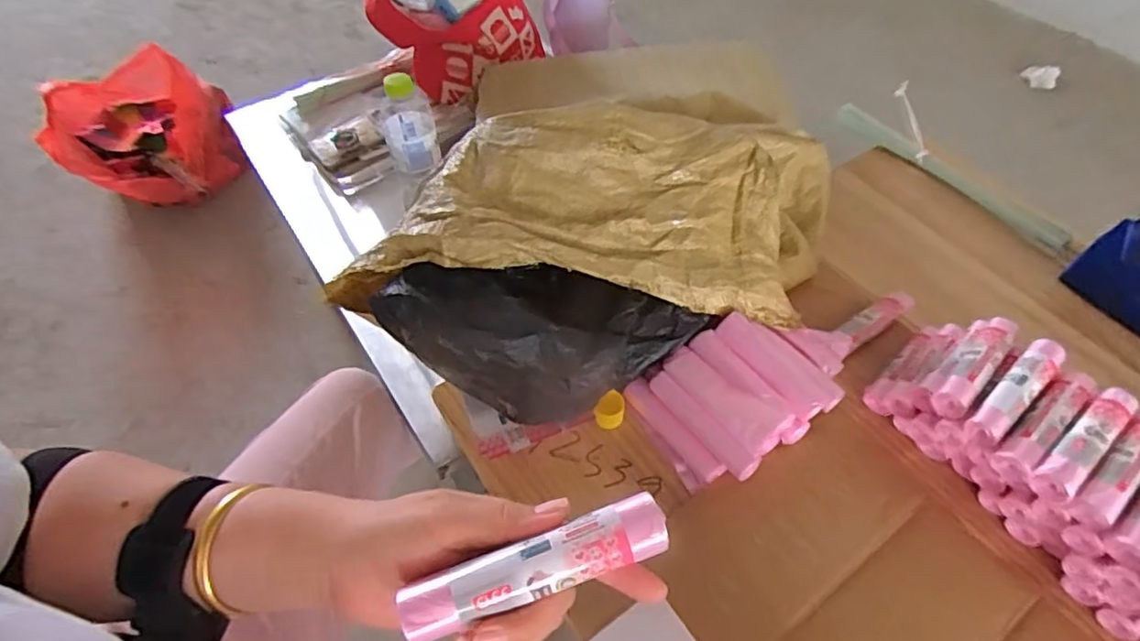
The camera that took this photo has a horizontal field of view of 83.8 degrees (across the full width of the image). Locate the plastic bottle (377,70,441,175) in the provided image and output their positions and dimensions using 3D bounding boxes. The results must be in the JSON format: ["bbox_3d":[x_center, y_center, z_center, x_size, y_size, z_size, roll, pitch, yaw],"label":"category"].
[{"bbox_3d":[-0.200,-0.246,0.774,0.068,0.108,0.070,-13,53,-7],"label":"plastic bottle"}]

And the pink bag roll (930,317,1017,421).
[{"bbox_3d":[0.365,0.037,0.571,0.030,0.025,0.122,37,62,26],"label":"pink bag roll"}]

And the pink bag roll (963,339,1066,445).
[{"bbox_3d":[0.388,0.059,0.550,0.122,0.026,0.028,-36,59,-22],"label":"pink bag roll"}]

